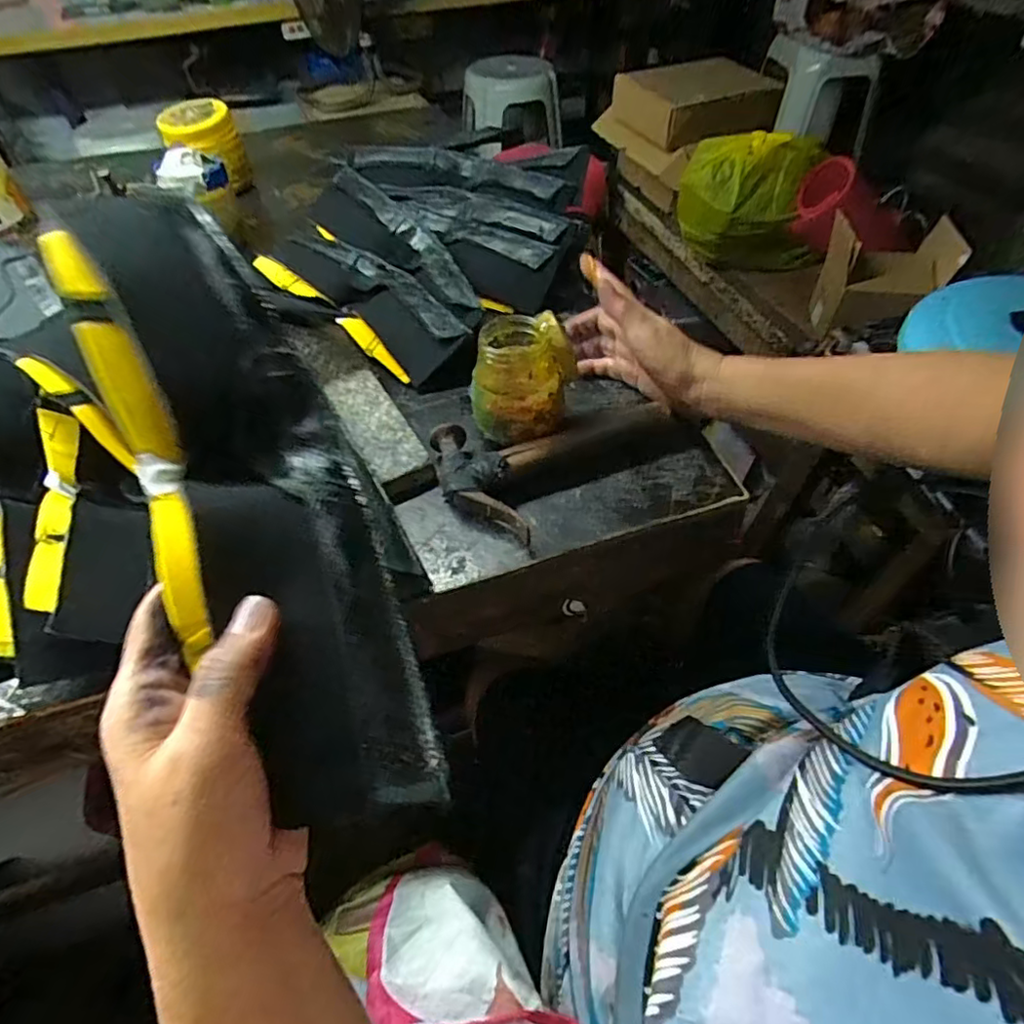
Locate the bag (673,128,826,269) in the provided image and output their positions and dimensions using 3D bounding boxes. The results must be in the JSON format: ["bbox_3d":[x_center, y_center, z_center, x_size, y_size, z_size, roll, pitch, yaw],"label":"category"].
[{"bbox_3d":[0.430,-0.557,1.063,0.251,0.194,0.154,13,51,12],"label":"bag"}]

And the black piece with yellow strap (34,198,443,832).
[{"bbox_3d":[-0.113,-0.021,0.252,0.085,0.037,0.297,-25,74,-19],"label":"black piece with yellow strap"}]

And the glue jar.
[{"bbox_3d":[0.007,-0.106,0.451,0.074,0.072,0.074,-3,50,-1],"label":"glue jar"}]

